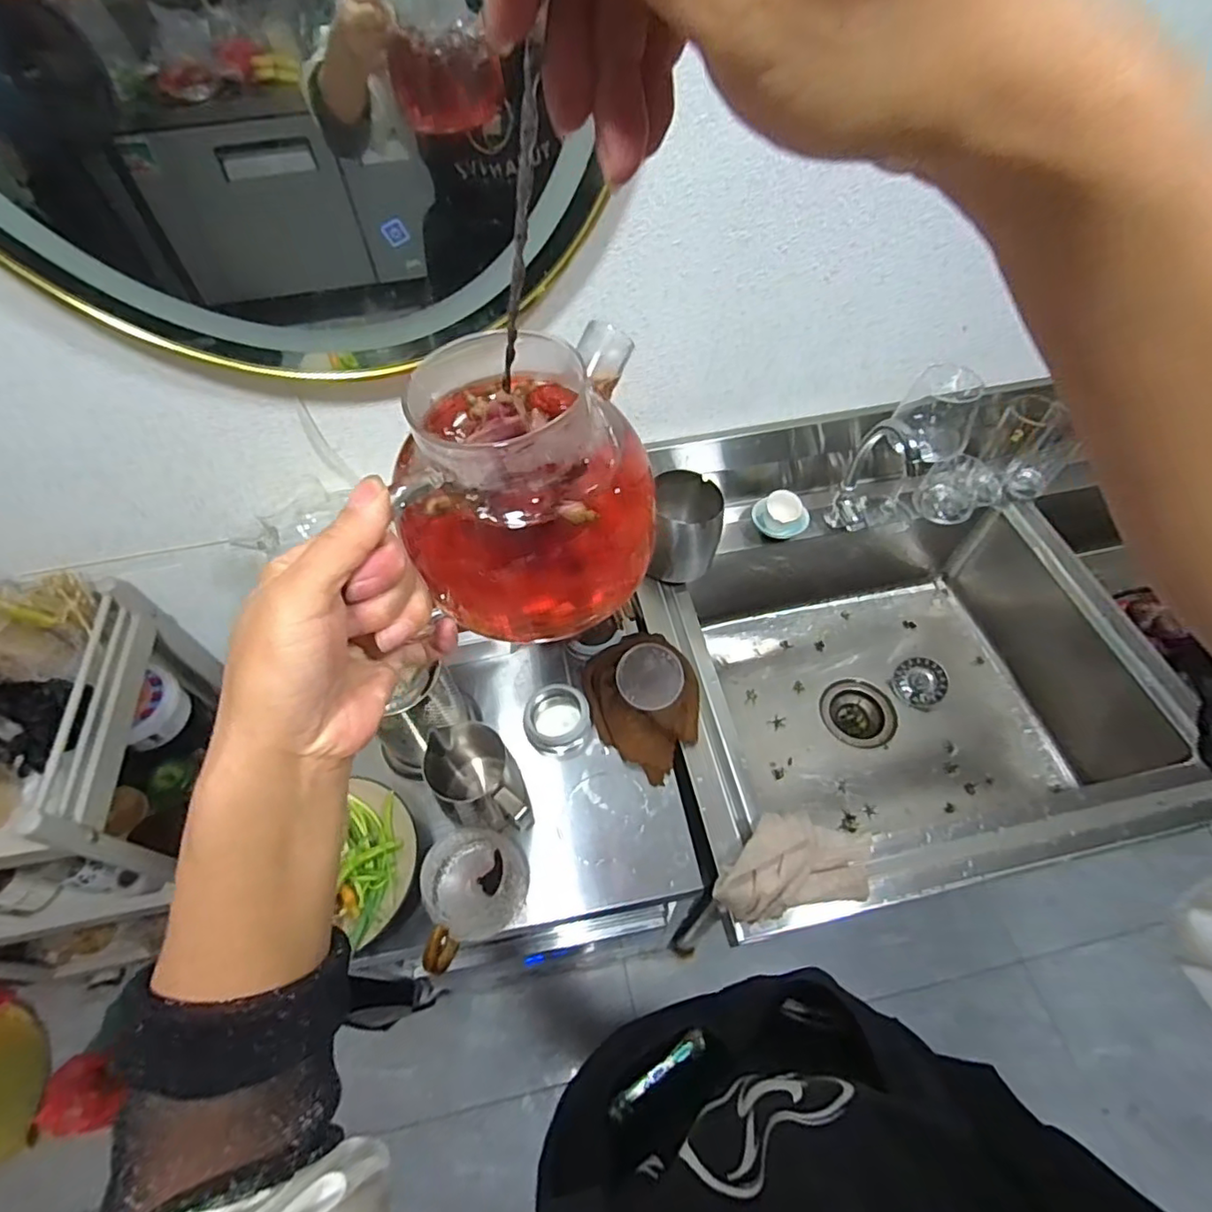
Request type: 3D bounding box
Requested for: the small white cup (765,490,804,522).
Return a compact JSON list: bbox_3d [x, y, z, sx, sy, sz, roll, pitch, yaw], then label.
[{"bbox_3d":[0.250,-0.142,0.842,0.050,0.044,0.018,11,18,-7],"label":"small white cup"}]

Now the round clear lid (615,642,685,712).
[{"bbox_3d":[0.052,0.083,0.706,0.078,0.006,0.077,0,69,-1],"label":"round clear lid"}]

